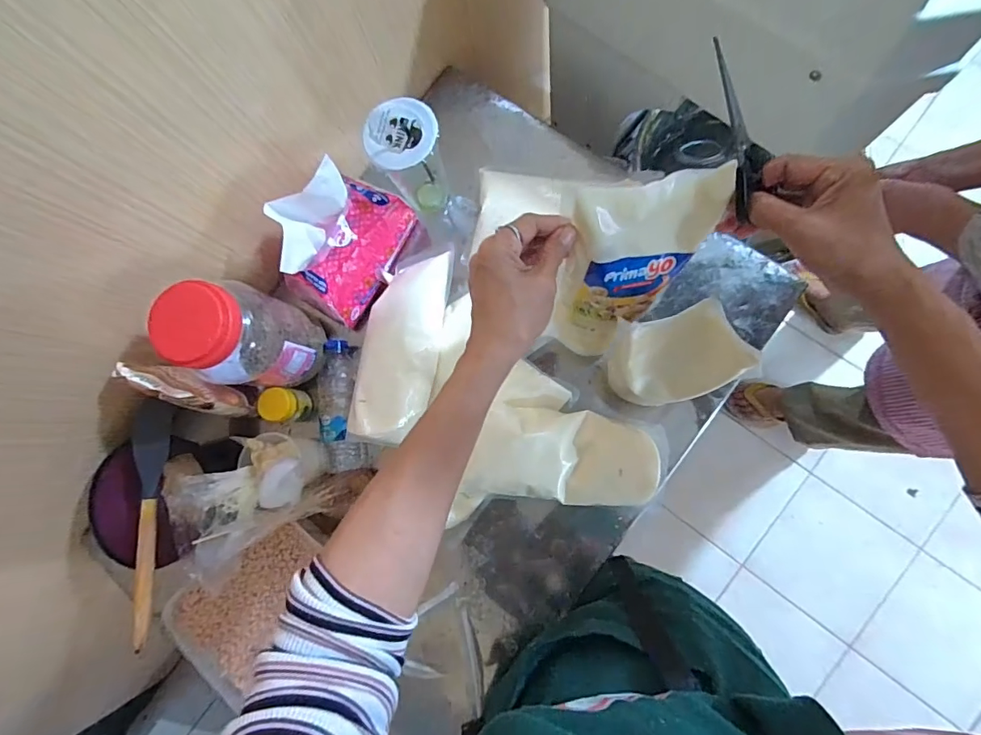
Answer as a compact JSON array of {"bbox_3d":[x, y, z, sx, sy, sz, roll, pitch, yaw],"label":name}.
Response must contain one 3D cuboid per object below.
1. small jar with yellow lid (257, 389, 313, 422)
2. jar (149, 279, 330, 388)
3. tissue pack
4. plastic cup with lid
[{"bbox_3d":[-0.278,0.051,0.628,0.047,0.070,0.043,-1,85,7],"label":"small jar with yellow lid"},{"bbox_3d":[-0.280,-0.031,0.546,0.082,0.192,0.089,-1,85,7],"label":"jar"},{"bbox_3d":[-0.188,-0.158,0.583,0.092,0.169,0.183,38,90,9],"label":"tissue pack"},{"bbox_3d":[-0.096,-0.264,0.606,0.081,0.155,0.077,-1,85,7],"label":"plastic cup with lid"}]

